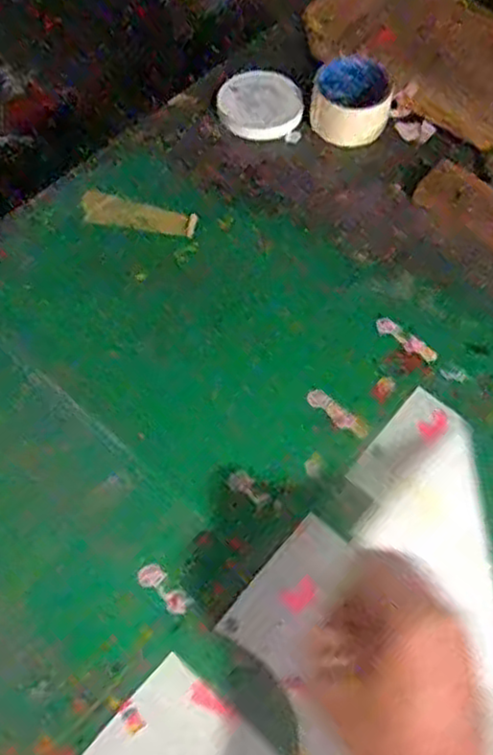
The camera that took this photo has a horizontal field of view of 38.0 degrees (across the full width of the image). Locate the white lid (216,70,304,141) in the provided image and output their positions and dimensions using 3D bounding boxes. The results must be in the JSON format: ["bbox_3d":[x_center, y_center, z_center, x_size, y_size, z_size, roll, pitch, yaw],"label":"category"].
[{"bbox_3d":[0.016,-0.299,0.786,0.096,0.012,0.083,-16,79,-17],"label":"white lid"}]

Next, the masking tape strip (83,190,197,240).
[{"bbox_3d":[-0.104,-0.159,0.701,0.109,0.005,0.035,9,60,-12],"label":"masking tape strip"}]

